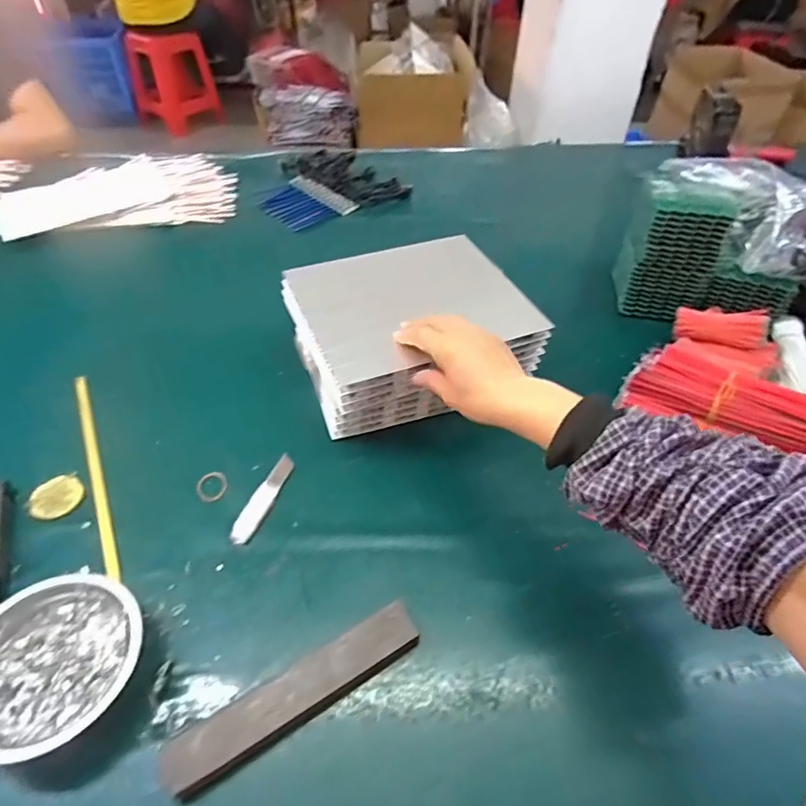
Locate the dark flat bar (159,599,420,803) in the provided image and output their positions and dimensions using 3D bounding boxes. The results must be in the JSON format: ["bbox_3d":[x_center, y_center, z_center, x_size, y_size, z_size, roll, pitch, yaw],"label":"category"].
[{"bbox_3d":[-0.079,0.222,0.409,0.200,0.021,0.039,-25,53,-22],"label":"dark flat bar"}]

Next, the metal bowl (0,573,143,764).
[{"bbox_3d":[-0.270,0.199,0.412,0.128,0.043,0.123,-27,53,-23],"label":"metal bowl"}]

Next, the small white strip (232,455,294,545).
[{"bbox_3d":[-0.140,0.095,0.536,0.023,0.007,0.107,15,49,12],"label":"small white strip"}]

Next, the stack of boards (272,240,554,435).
[{"bbox_3d":[0.012,-0.074,0.614,0.246,0.109,0.180,-17,50,-16],"label":"stack of boards"}]

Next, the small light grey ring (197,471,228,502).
[{"bbox_3d":[-0.195,0.085,0.544,0.028,0.005,0.034,11,48,8],"label":"small light grey ring"}]

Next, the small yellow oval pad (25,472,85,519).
[{"bbox_3d":[-0.347,0.095,0.534,0.043,0.013,0.050,31,54,25],"label":"small yellow oval pad"}]

